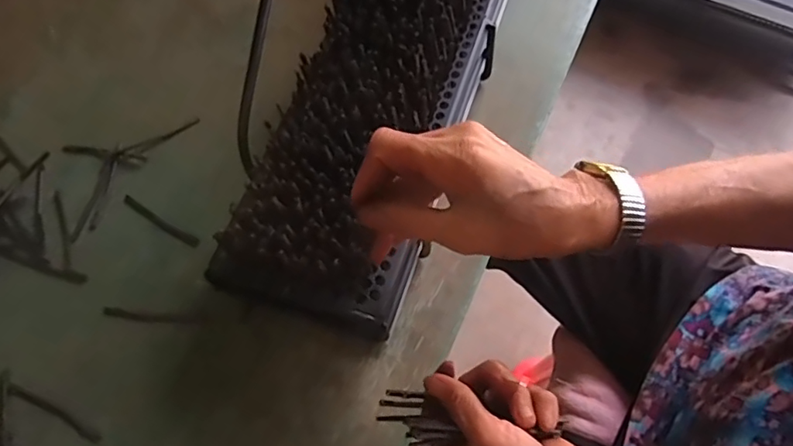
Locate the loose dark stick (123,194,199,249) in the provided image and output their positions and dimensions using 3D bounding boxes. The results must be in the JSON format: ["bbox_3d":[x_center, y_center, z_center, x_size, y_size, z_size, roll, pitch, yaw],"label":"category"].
[{"bbox_3d":[-0.231,-0.002,0.537,0.097,0.004,0.011,28,67,17],"label":"loose dark stick"}]

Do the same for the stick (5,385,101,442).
[{"bbox_3d":[-0.286,0.158,0.459,0.096,0.004,0.010,22,65,15],"label":"stick"}]

